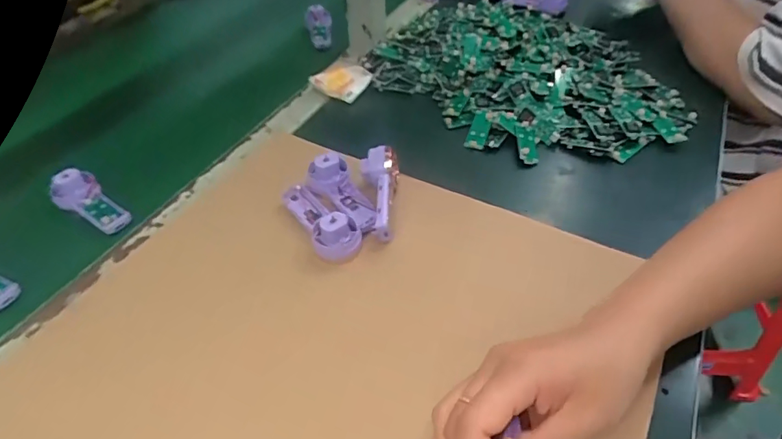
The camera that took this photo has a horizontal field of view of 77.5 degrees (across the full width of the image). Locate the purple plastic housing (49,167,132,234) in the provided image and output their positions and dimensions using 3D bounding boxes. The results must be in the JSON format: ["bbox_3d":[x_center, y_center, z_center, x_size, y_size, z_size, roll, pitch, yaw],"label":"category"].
[{"bbox_3d":[-0.277,-0.020,0.451,0.087,0.023,0.036,24,52,24],"label":"purple plastic housing"}]

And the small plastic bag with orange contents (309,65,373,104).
[{"bbox_3d":[-0.059,-0.167,0.577,0.068,0.010,0.046,24,69,21],"label":"small plastic bag with orange contents"}]

